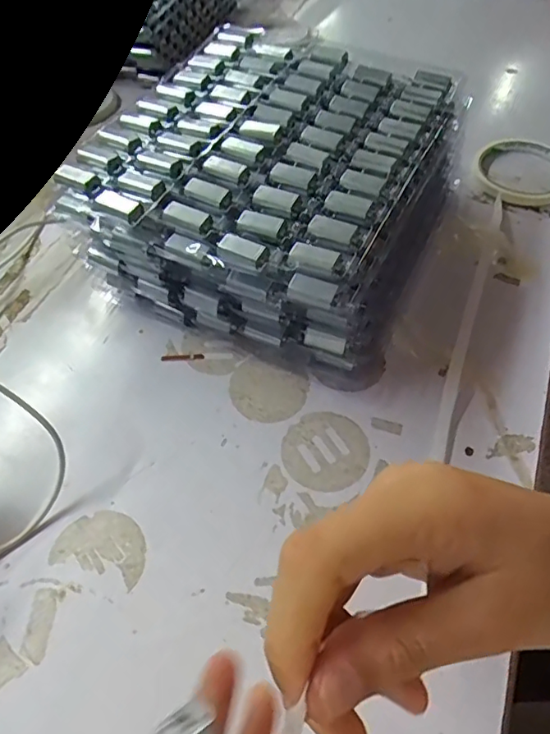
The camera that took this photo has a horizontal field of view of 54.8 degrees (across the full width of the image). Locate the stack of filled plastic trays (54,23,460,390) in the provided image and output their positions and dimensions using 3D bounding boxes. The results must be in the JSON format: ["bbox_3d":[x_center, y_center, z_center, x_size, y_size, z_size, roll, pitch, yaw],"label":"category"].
[{"bbox_3d":[0.007,-0.131,0.407,0.214,0.107,0.241,18,57,14],"label":"stack of filled plastic trays"}]

